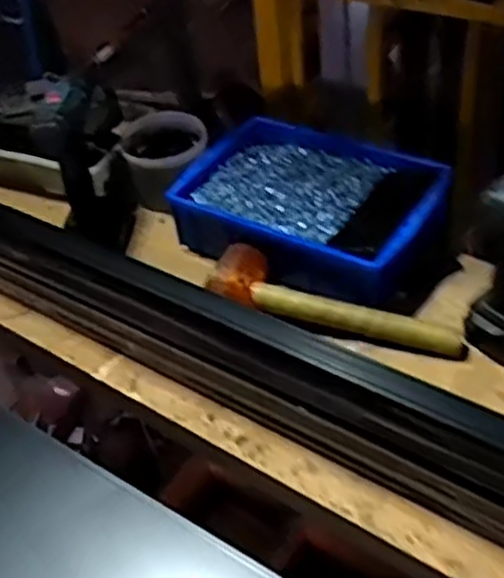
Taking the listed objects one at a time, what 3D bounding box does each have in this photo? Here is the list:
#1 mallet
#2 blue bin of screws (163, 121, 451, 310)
[{"bbox_3d":[0.083,0.023,0.807,0.284,0.050,0.085,17,50,22],"label":"mallet"},{"bbox_3d":[0.070,-0.105,0.914,0.301,0.074,0.206,23,53,27],"label":"blue bin of screws"}]

